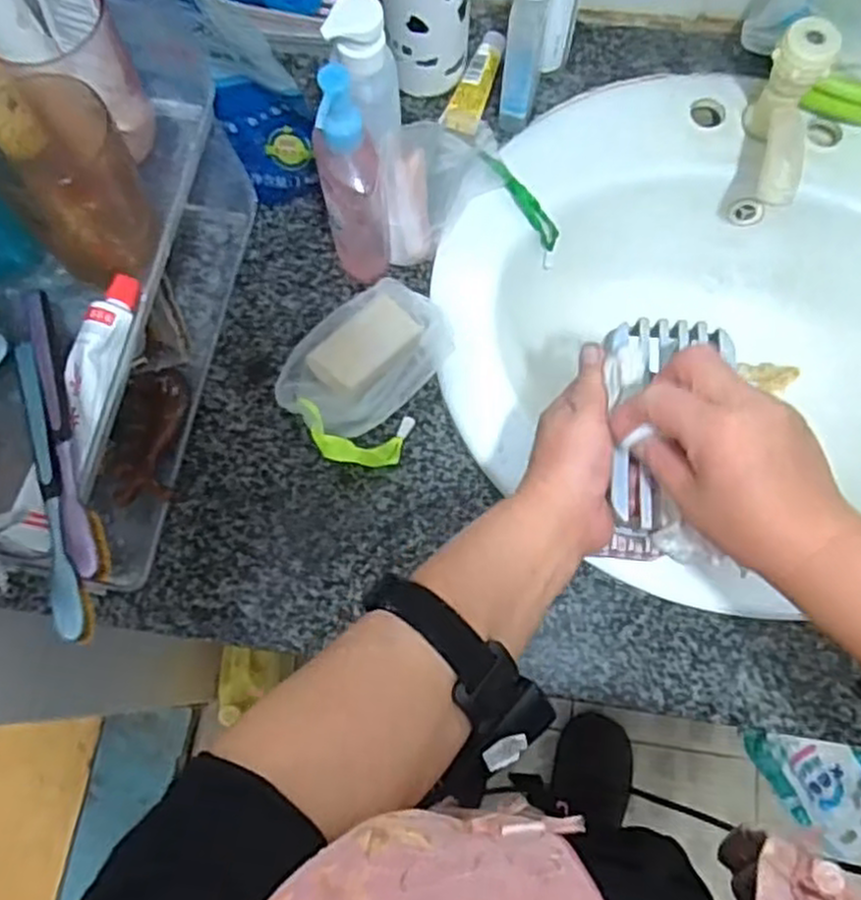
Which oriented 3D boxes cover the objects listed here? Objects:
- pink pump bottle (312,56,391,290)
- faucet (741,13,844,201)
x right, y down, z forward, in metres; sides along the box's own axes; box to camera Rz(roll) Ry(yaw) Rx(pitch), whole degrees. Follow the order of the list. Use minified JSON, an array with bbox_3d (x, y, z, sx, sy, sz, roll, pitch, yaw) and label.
[{"bbox_3d":[-0.053,-0.175,0.523,0.042,0.187,0.046,-10,74,-3],"label":"pink pump bottle"},{"bbox_3d":[0.268,-0.241,0.596,0.041,0.113,0.127,14,74,4],"label":"faucet"}]

